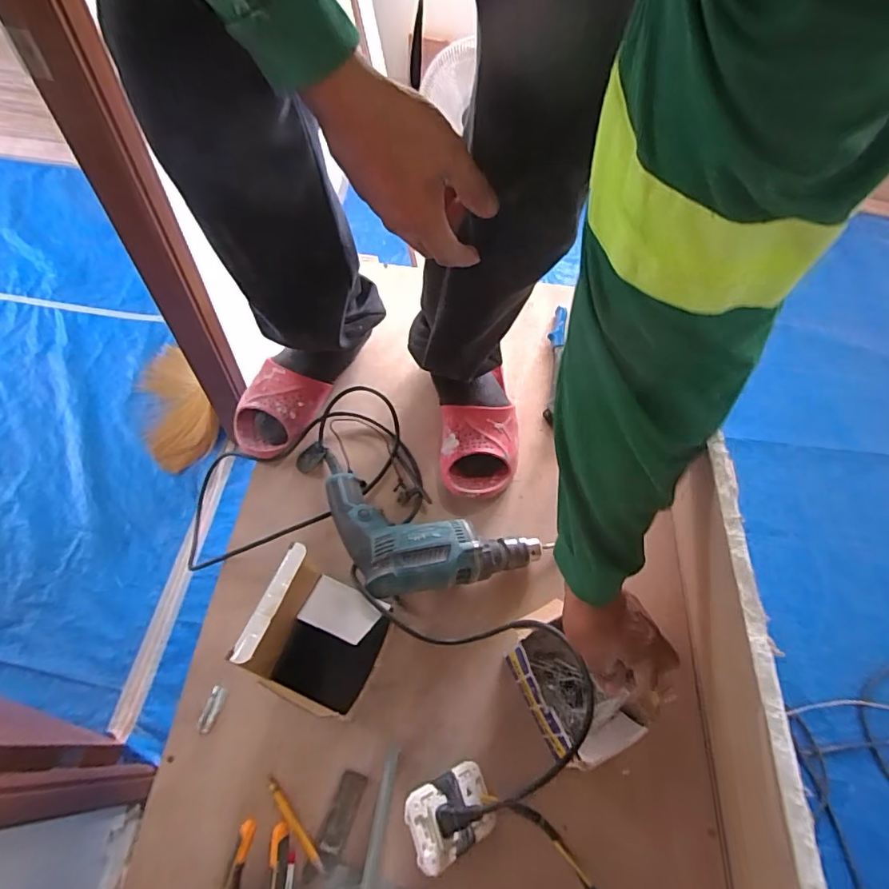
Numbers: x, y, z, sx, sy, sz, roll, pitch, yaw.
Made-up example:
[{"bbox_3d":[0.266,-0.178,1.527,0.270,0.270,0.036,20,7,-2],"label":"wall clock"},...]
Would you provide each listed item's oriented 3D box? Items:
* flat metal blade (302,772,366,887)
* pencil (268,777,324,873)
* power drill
[{"bbox_3d":[-0.109,0.391,0.521,0.027,0.008,0.097,19,63,12],"label":"flat metal blade"},{"bbox_3d":[-0.154,0.390,0.523,0.011,0.008,0.098,-36,69,-22],"label":"pencil"},{"bbox_3d":[-0.045,0.121,0.642,0.320,0.088,0.184,21,61,7],"label":"power drill"}]

